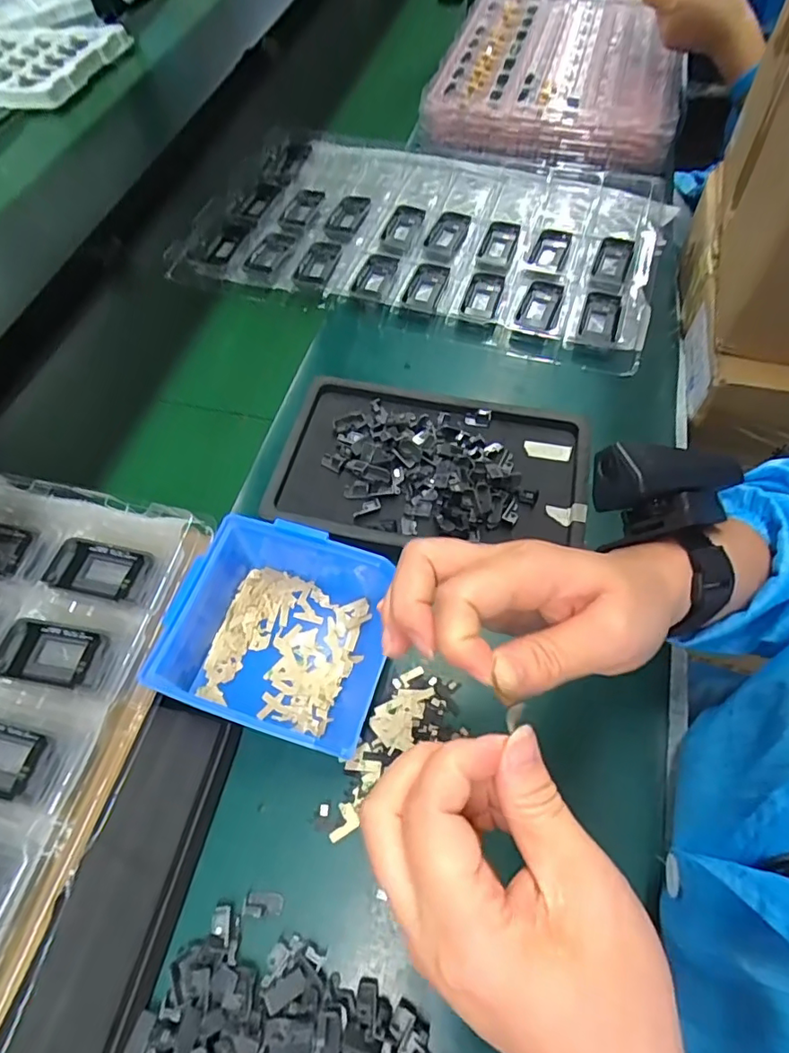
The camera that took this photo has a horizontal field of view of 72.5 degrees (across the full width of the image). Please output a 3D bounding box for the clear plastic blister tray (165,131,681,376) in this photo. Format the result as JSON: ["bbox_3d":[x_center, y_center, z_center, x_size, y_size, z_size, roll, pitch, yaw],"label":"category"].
[{"bbox_3d":[0.038,-0.340,0.611,0.498,0.043,0.331,17,63,12],"label":"clear plastic blister tray"}]

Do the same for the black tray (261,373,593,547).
[{"bbox_3d":[0.030,-0.049,0.439,0.246,0.020,0.155,12,62,9],"label":"black tray"}]

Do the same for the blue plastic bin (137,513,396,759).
[{"bbox_3d":[-0.077,0.070,0.360,0.137,0.068,0.125,14,62,11],"label":"blue plastic bin"}]

